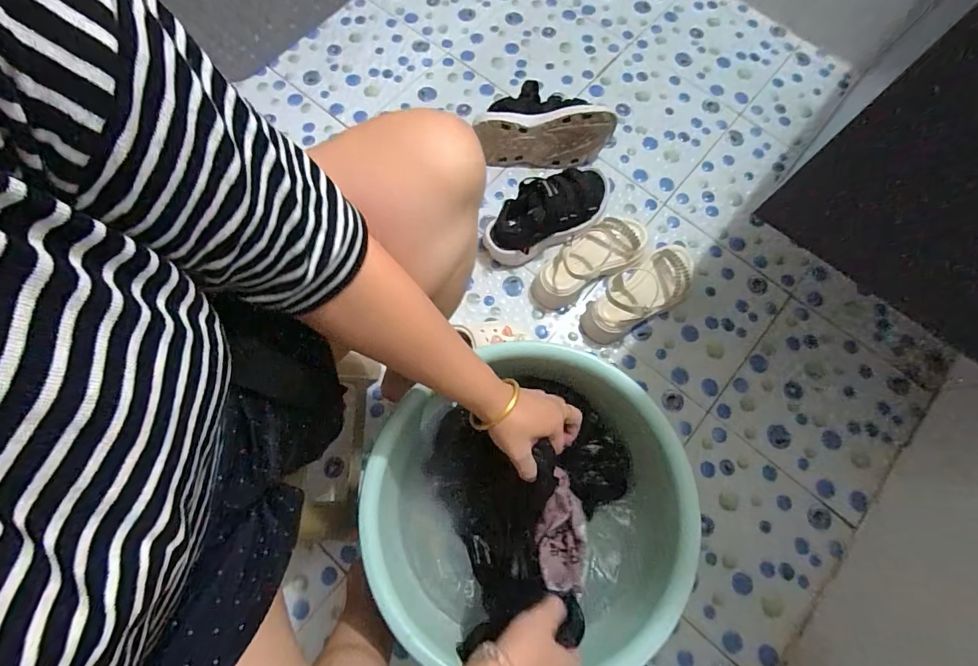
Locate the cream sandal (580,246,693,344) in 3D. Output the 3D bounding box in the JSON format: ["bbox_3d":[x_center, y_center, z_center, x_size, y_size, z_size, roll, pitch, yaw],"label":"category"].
[{"bbox_3d":[0.279,-0.080,0.794,0.254,0.100,0.102,-30,75,-10],"label":"cream sandal"}]

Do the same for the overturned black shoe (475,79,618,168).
[{"bbox_3d":[0.110,-0.427,0.897,0.275,0.124,0.142,3,72,1],"label":"overturned black shoe"}]

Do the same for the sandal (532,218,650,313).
[{"bbox_3d":[0.193,-0.148,0.826,0.256,0.091,0.107,-31,75,-10],"label":"sandal"}]

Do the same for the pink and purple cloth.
[{"bbox_3d":[0.080,0.208,0.472,0.056,0.050,0.113,1,72,0],"label":"pink and purple cloth"}]

